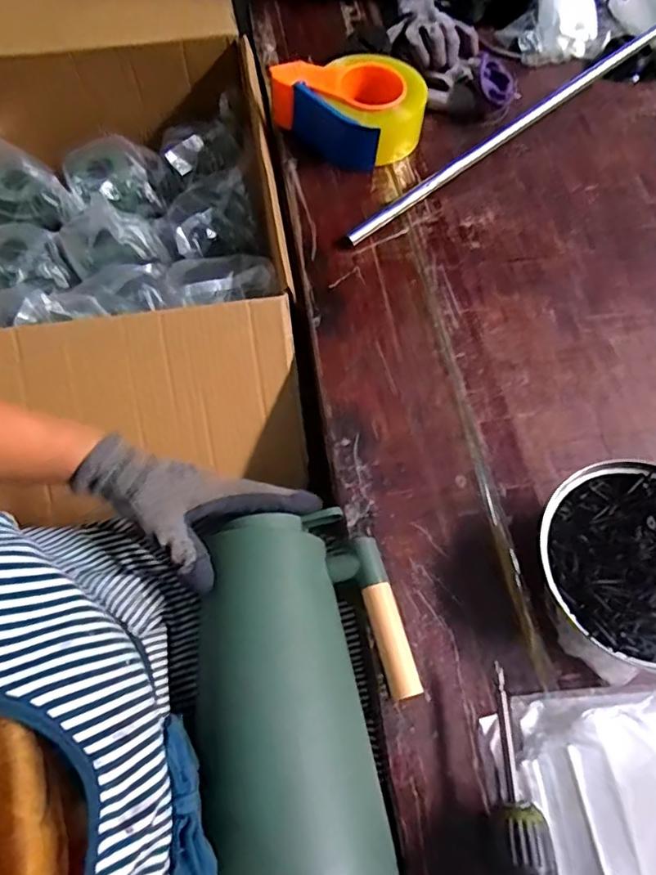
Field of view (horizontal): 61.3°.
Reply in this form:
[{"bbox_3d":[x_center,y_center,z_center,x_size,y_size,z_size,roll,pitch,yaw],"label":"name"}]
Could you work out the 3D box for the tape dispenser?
[{"bbox_3d":[0.029,-0.392,0.650,0.157,0.064,0.120,37,70,15],"label":"tape dispenser"}]

